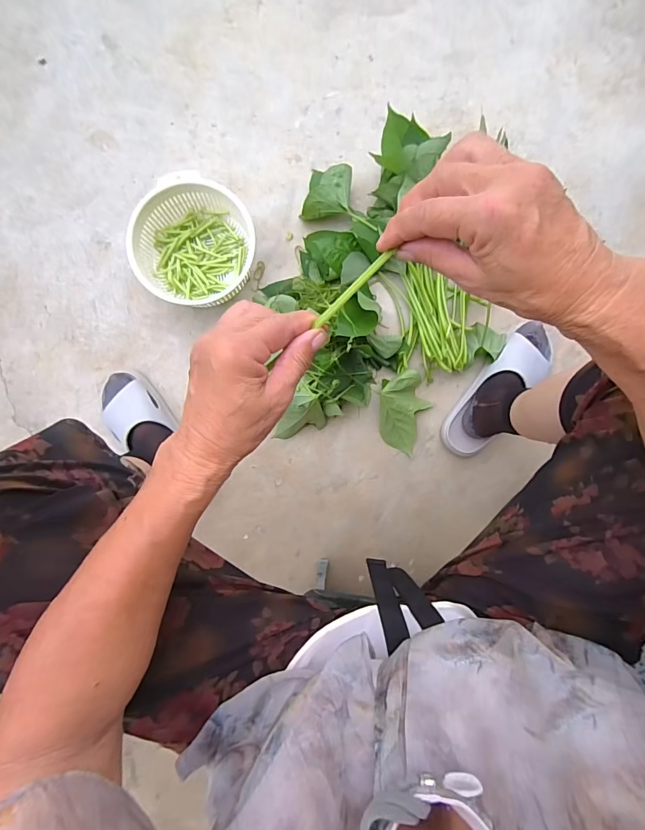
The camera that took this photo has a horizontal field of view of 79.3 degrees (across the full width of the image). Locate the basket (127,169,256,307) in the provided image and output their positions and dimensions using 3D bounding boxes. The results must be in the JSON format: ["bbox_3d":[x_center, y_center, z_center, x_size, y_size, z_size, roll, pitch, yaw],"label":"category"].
[{"bbox_3d":[-0.226,-0.296,0.694,0.201,0.089,0.193,0,88,0],"label":"basket"}]

